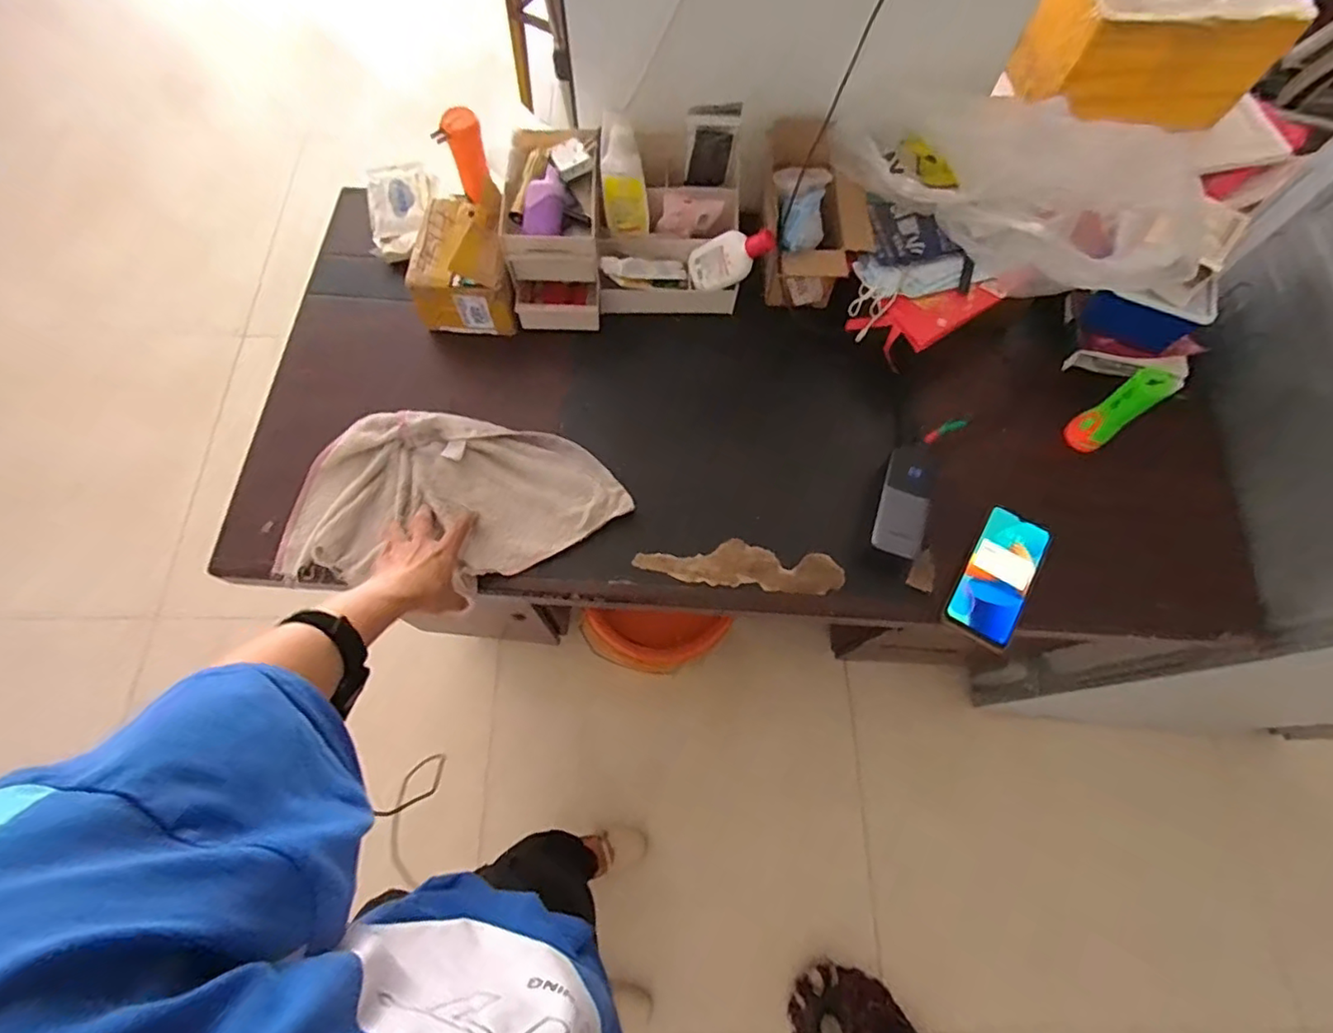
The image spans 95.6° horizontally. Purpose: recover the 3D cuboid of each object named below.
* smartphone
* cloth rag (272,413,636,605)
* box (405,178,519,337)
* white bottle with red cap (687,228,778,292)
[{"bbox_3d":[0.377,0.062,0.682,0.070,0.015,0.156,31,71,11],"label":"smartphone"},{"bbox_3d":[-0.243,-0.026,0.704,0.375,0.027,0.191,0,68,-1],"label":"cloth rag"},{"bbox_3d":[-0.251,-0.315,0.748,0.119,0.119,0.128,-2,68,-2],"label":"box"},{"bbox_3d":[0.079,-0.316,0.741,0.119,0.045,0.036,-8,60,42],"label":"white bottle with red cap"}]

